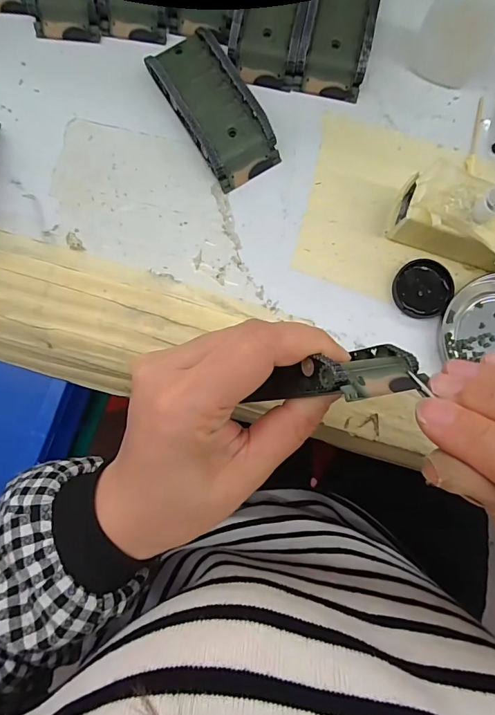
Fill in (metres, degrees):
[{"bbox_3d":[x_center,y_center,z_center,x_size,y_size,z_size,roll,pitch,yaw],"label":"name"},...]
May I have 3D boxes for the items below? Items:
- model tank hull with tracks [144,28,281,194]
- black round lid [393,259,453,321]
[{"bbox_3d":[-0.021,-0.156,0.256,0.045,0.020,0.093,-31,87,-3],"label":"model tank hull with tracks"},{"bbox_3d":[0.109,-0.042,0.254,0.035,0.007,0.035,0,86,-1],"label":"black round lid"}]

